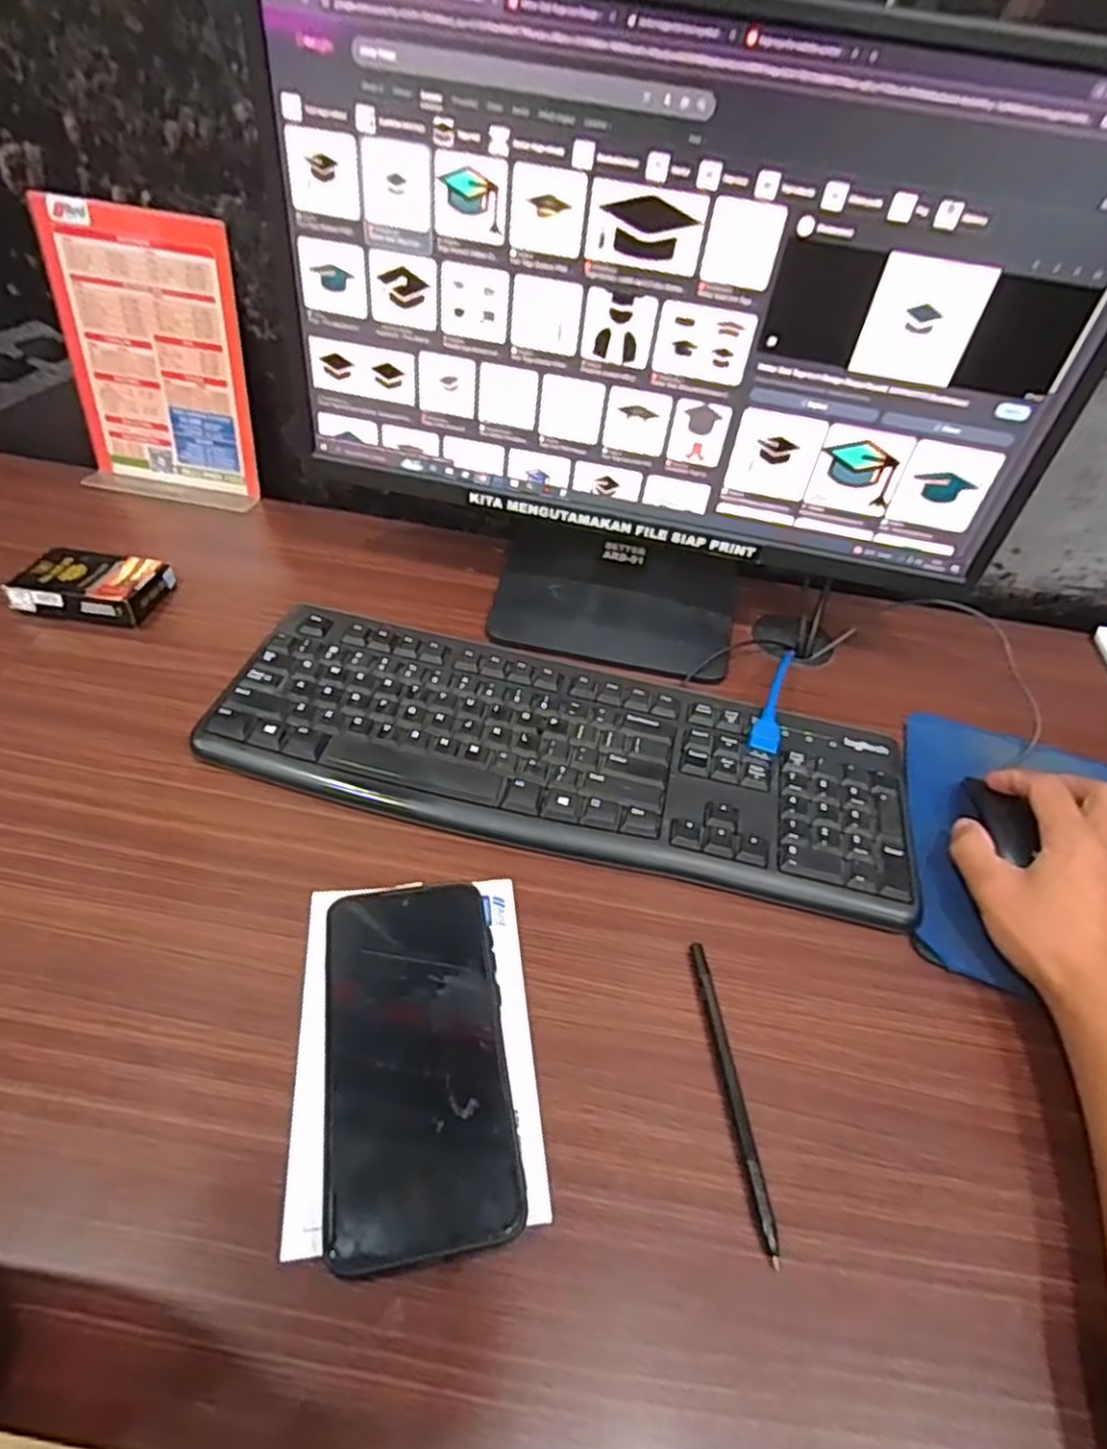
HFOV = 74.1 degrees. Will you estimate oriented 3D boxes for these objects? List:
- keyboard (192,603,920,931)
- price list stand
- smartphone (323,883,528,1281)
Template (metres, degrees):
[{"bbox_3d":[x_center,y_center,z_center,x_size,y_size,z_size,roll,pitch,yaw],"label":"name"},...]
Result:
[{"bbox_3d":[0.006,0.017,0.471,0.425,0.018,0.148,13,47,5],"label":"keyboard"},{"bbox_3d":[-0.331,-0.294,0.604,0.149,0.203,0.053,11,47,3],"label":"price list stand"},{"bbox_3d":[-0.063,0.149,0.339,0.078,0.013,0.162,-4,48,-11],"label":"smartphone"}]

